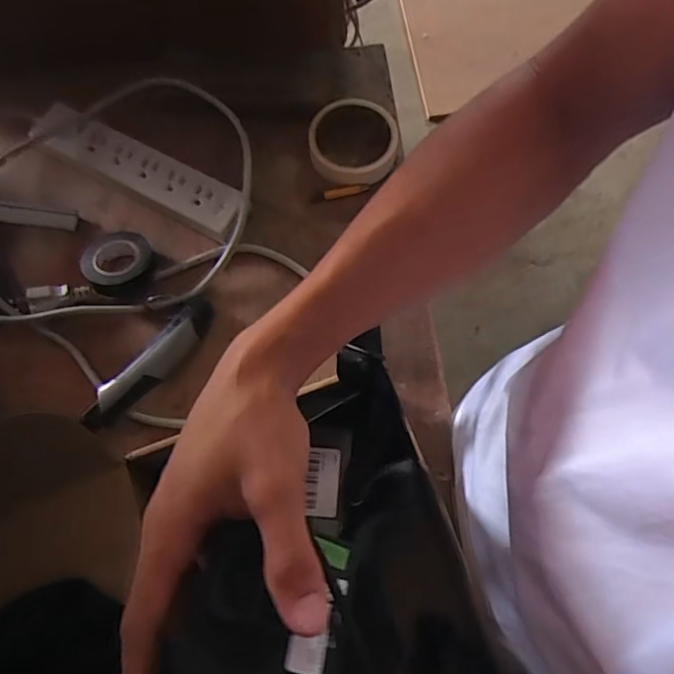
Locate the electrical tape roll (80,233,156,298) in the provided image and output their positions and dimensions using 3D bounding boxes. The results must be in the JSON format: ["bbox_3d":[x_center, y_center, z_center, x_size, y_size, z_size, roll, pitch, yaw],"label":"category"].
[{"bbox_3d":[-0.206,-0.070,0.518,0.062,0.027,0.064,0,70,1],"label":"electrical tape roll"}]

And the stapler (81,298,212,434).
[{"bbox_3d":[-0.163,0.024,0.485,0.033,0.028,0.144,39,75,13],"label":"stapler"}]

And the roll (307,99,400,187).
[{"bbox_3d":[0.018,-0.195,0.548,0.090,0.024,0.082,0,70,1],"label":"roll"}]

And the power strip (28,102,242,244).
[{"bbox_3d":[-0.194,-0.164,0.543,0.236,0.028,0.048,29,73,10],"label":"power strip"}]

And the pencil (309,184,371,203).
[{"bbox_3d":[0.003,-0.144,0.548,0.059,0.010,0.008,-13,71,-4],"label":"pencil"}]

